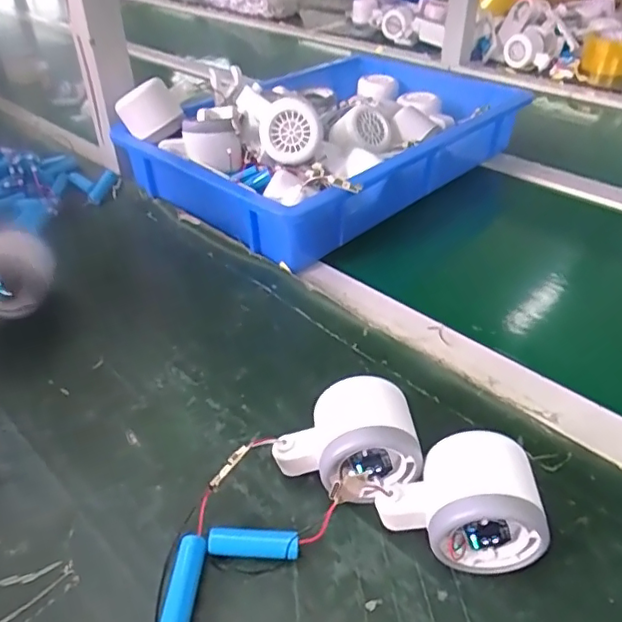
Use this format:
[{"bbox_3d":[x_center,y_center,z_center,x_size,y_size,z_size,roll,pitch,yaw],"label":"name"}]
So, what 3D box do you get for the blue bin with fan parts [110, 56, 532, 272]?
[{"bbox_3d":[0.032,-0.214,0.663,0.282,0.132,0.430,30,48,33],"label":"blue bin with fan parts"}]

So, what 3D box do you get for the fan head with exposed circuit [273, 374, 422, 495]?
[{"bbox_3d":[0.021,0.079,0.337,0.082,0.056,0.058,-5,39,-5],"label":"fan head with exposed circuit"}]

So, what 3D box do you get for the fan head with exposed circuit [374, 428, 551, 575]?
[{"bbox_3d":[0.079,0.102,0.305,0.081,0.054,0.055,0,38,1],"label":"fan head with exposed circuit"}]

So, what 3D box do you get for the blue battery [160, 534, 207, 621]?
[{"bbox_3d":[-0.065,0.142,0.293,0.014,0.017,0.049,2,38,3],"label":"blue battery"}]

